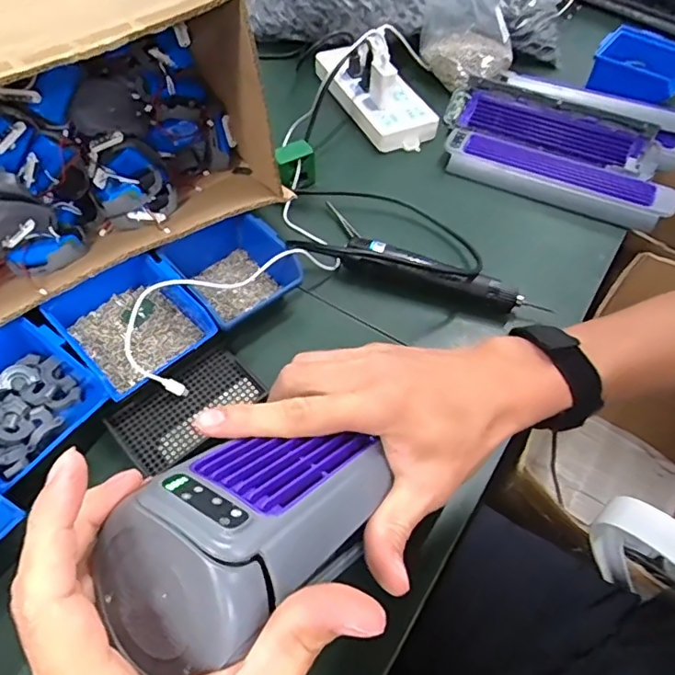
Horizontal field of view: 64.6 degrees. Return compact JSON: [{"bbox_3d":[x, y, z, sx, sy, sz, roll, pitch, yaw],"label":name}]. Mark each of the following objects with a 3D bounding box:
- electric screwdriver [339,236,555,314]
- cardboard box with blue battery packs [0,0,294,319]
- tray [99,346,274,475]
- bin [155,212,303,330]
[{"bbox_3d":[0.119,-0.067,0.604,0.227,0.043,0.033,15,57,9],"label":"electric screwdriver"},{"bbox_3d":[-0.287,-0.188,0.533,0.410,0.250,0.245,-32,62,-21],"label":"cardboard box with blue battery packs"},{"bbox_3d":[-0.144,0.066,0.512,0.132,0.016,0.076,-35,63,-22],"label":"tray"},{"bbox_3d":[-0.116,-0.075,0.583,0.113,0.061,0.135,-34,63,-22],"label":"bin"}]

